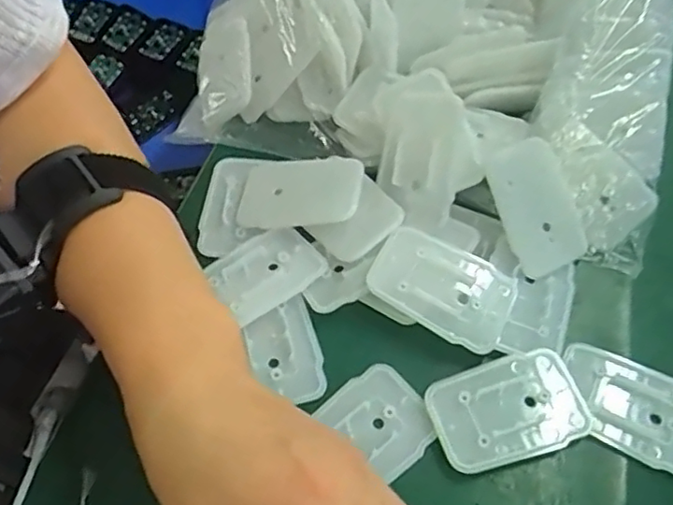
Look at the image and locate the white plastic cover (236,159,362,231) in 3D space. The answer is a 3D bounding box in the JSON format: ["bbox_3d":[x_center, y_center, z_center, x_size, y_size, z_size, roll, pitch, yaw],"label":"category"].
[{"bbox_3d":[-0.020,-0.032,0.330,0.067,0.005,0.043,-1,57,21],"label":"white plastic cover"}]

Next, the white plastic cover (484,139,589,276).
[{"bbox_3d":[0.102,-0.023,0.317,0.039,0.008,0.064,-24,88,-5],"label":"white plastic cover"}]

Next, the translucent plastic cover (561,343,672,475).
[{"bbox_3d":[0.133,0.069,0.275,0.066,0.006,0.040,29,60,18],"label":"translucent plastic cover"}]

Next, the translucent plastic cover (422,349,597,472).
[{"bbox_3d":[0.076,0.070,0.274,0.067,0.006,0.044,-13,56,-9],"label":"translucent plastic cover"}]

